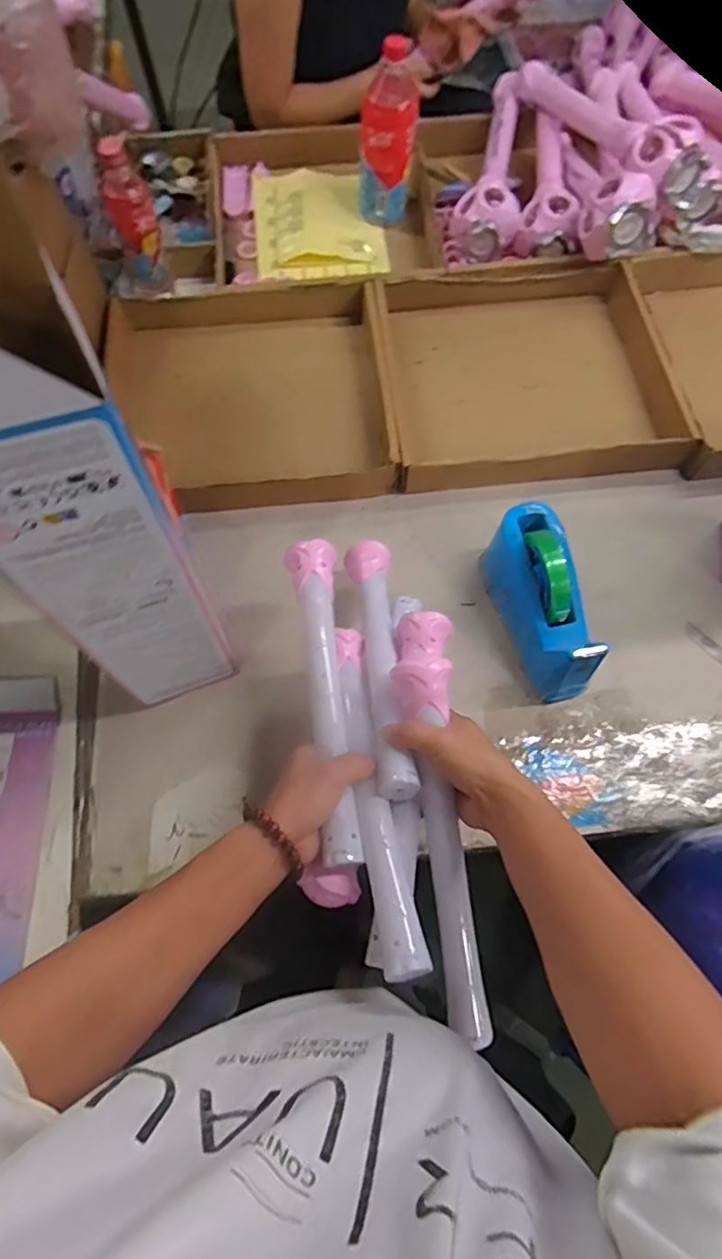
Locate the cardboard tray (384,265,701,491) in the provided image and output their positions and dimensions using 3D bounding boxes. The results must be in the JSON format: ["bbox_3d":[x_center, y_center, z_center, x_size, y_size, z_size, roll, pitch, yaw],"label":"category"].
[{"bbox_3d":[0.225,-0.363,0.809,0.377,0.052,0.351,-8,67,-3],"label":"cardboard tray"}]

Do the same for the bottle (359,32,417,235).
[{"bbox_3d":[0.046,-0.737,0.874,0.071,0.199,0.089,25,69,11],"label":"bottle"}]

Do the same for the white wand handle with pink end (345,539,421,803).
[{"bbox_3d":[0.017,0.017,0.564,0.044,0.039,0.308,-4,44,-1],"label":"white wand handle with pink end"}]

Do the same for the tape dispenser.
[{"bbox_3d":[0.204,-0.031,0.636,0.080,0.114,0.201,-14,68,-6],"label":"tape dispenser"}]

